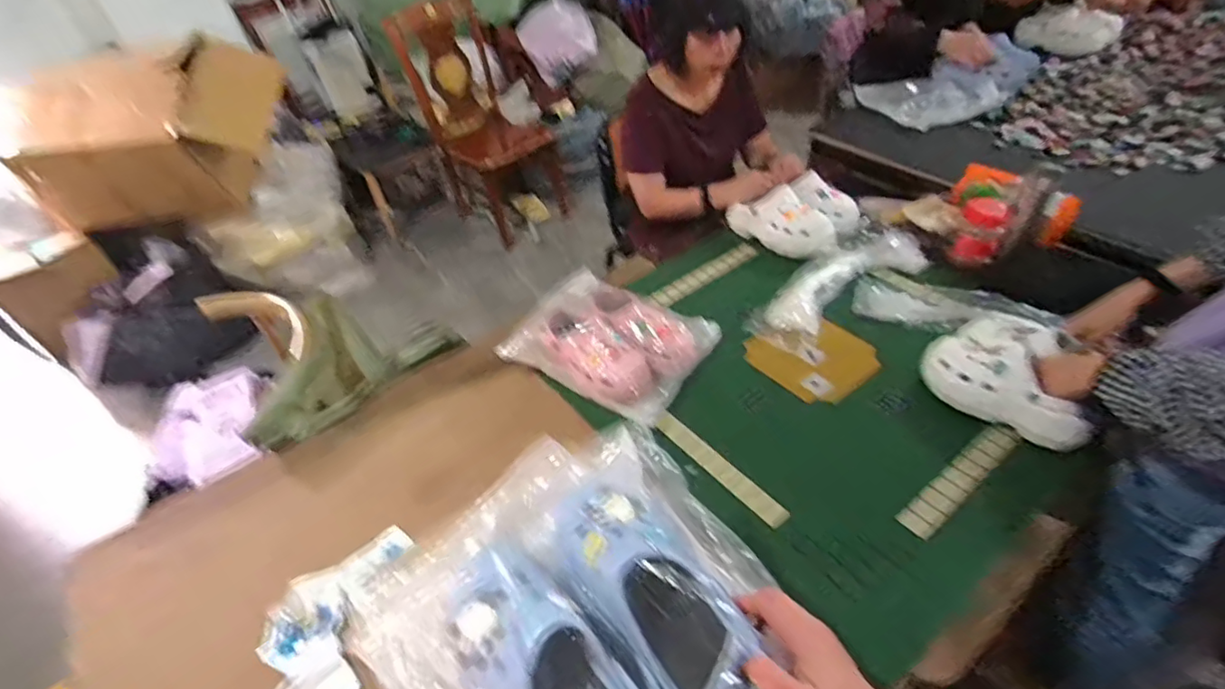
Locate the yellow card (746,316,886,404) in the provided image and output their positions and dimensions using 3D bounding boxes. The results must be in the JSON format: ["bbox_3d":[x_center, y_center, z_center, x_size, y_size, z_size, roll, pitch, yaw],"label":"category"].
[{"bbox_3d":[0.419,0.023,1.195,0.254,0.011,0.206,-28,58,-29],"label":"yellow card"}]

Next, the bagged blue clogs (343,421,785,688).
[{"bbox_3d":[-0.016,0.250,0.506,0.344,0.121,0.408,-28,49,-24],"label":"bagged blue clogs"}]

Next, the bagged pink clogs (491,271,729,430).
[{"bbox_3d":[-0.003,-0.022,1.185,0.379,0.111,0.312,19,49,25],"label":"bagged pink clogs"}]

